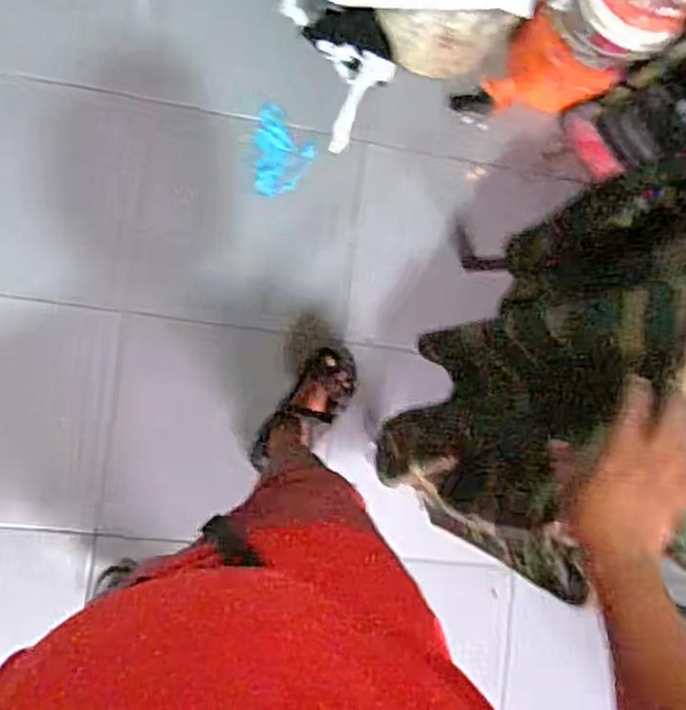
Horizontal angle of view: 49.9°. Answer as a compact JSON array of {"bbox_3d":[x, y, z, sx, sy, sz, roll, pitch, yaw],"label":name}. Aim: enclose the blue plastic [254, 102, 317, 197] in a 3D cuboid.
[{"bbox_3d":[-0.112,-0.398,1.440,0.110,0.024,0.190,3,83,-6],"label":"blue plastic"}]

